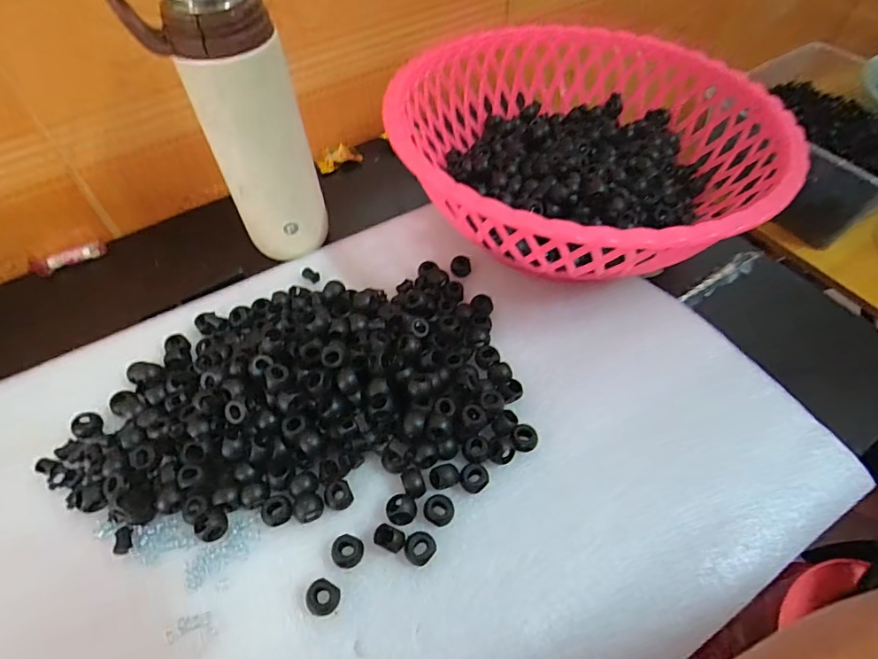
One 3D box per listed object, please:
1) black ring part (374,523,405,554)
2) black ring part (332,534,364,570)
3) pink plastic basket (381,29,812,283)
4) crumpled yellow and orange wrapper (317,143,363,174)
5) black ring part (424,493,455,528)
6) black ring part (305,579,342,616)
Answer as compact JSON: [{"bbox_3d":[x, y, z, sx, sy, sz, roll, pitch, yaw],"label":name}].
[{"bbox_3d":[-0.028,0.120,0.288,0.018,0.013,0.014,20,56,13],"label":"black ring part"},{"bbox_3d":[-0.052,0.126,0.286,0.017,0.009,0.016,1,54,-1],"label":"black ring part"},{"bbox_3d":[0.116,-0.144,0.427,0.292,0.105,0.293,-2,55,0],"label":"pink plastic basket"},{"bbox_3d":[-0.106,-0.181,0.527,0.045,0.011,0.026,-23,57,-17],"label":"crumpled yellow and orange wrapper"},{"bbox_3d":[0.000,0.107,0.299,0.017,0.009,0.016,1,54,-1],"label":"black ring part"},{"bbox_3d":[-0.063,0.146,0.273,0.017,0.008,0.017,1,54,-1],"label":"black ring part"}]

